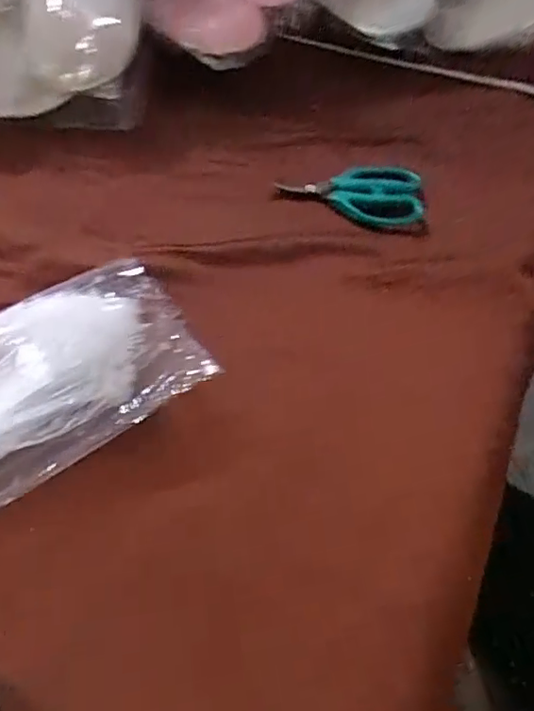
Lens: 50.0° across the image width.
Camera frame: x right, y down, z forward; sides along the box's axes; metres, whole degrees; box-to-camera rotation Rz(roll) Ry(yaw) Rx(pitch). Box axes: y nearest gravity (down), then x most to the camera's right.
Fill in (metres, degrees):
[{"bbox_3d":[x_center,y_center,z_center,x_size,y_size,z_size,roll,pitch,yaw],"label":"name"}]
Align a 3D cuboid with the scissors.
[{"bbox_3d":[0.081,-0.160,0.554,0.134,0.019,0.086,8,52,2],"label":"scissors"}]

